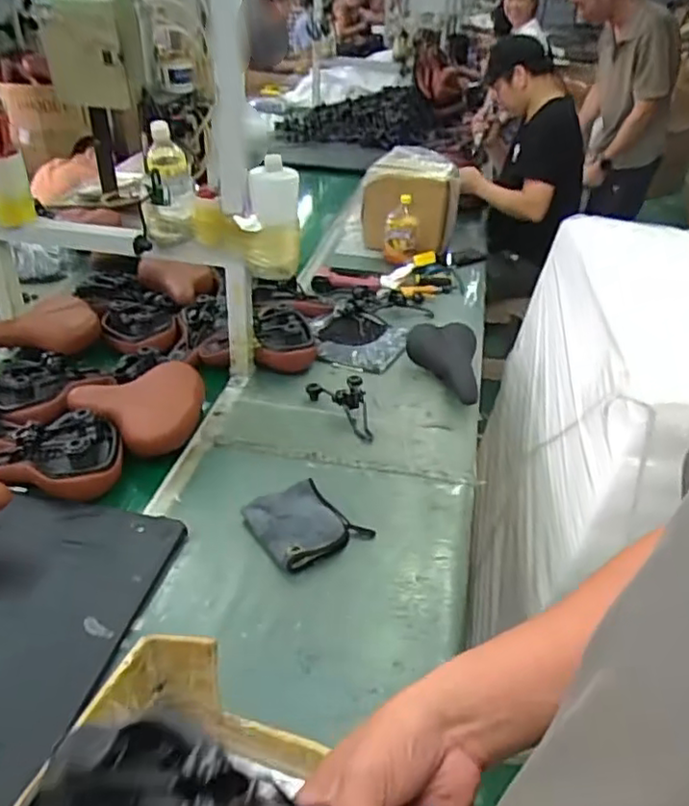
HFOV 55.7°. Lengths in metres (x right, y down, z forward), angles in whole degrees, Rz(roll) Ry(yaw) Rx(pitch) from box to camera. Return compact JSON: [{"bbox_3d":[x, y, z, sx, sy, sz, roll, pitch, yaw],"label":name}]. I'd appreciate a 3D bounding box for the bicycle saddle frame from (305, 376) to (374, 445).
[{"bbox_3d":[-0.006,0.011,1.334,0.120,0.043,0.176,-3,35,-9],"label":"bicycle saddle frame"}]

